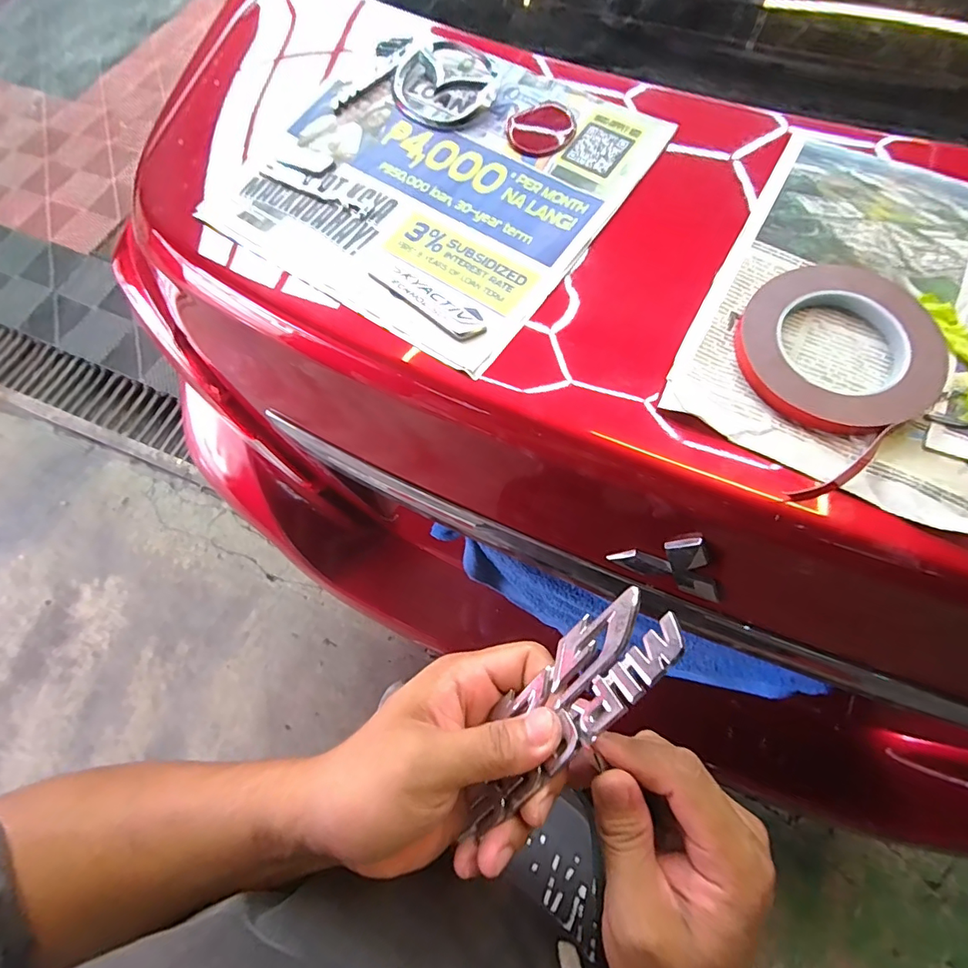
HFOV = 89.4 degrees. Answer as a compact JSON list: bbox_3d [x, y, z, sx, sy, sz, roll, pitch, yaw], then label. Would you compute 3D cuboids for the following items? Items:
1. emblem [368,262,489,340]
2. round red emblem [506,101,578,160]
[{"bbox_3d":[-0.044,-0.141,0.370,0.105,0.005,0.023,40,74,18],"label":"emblem"},{"bbox_3d":[0.050,-0.306,0.421,0.058,0.009,0.058,-24,67,-8],"label":"round red emblem"}]

